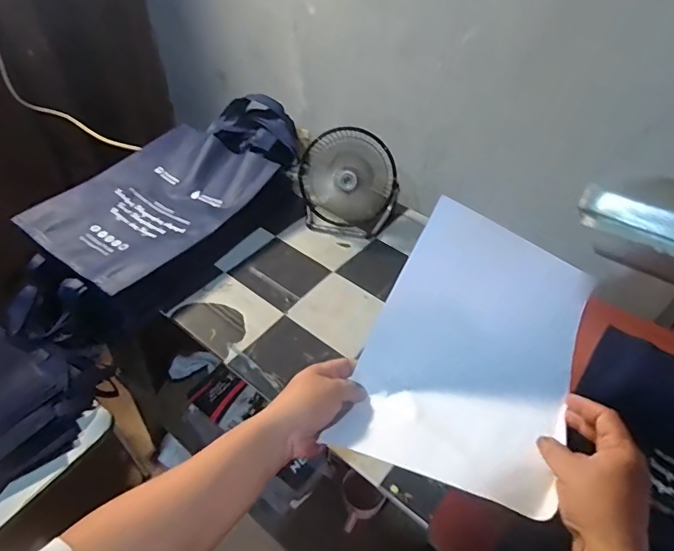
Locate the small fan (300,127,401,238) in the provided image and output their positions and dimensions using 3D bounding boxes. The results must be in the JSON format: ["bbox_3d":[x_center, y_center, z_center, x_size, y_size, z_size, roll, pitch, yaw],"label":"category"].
[{"bbox_3d":[0.019,-0.173,0.894,0.190,0.162,0.108,7,44,4],"label":"small fan"}]

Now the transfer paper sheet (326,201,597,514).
[{"bbox_3d":[0.133,0.063,0.461,0.193,0.127,0.248,19,46,16],"label":"transfer paper sheet"}]

